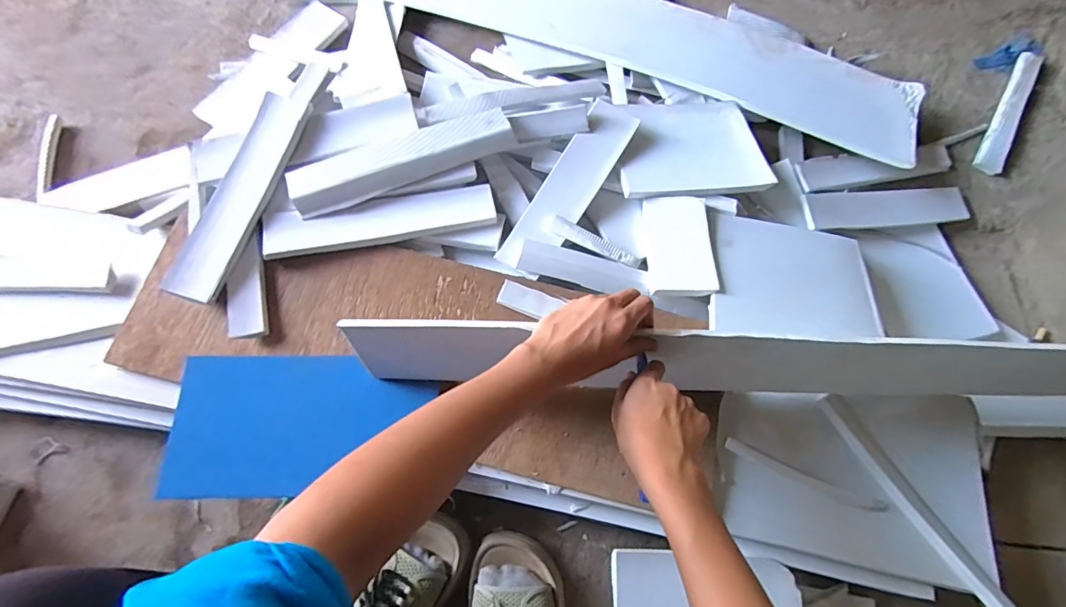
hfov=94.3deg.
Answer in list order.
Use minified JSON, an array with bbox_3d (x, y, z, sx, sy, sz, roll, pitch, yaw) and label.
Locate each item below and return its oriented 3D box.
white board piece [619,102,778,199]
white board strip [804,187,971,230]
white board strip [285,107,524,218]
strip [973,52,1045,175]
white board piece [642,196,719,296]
[{"bbox_3d":[0.220,-0.231,0.711,0.202,0.019,0.180,-4,61,-3],"label":"white board piece"},{"bbox_3d":[0.525,-0.141,0.732,0.278,0.008,0.057,-5,76,-11],"label":"white board strip"},{"bbox_3d":[-0.168,-0.188,0.649,0.288,0.023,0.067,-22,72,-9],"label":"white board strip"},{"bbox_3d":[0.807,-0.333,0.830,0.042,0.020,0.293,31,73,10],"label":"strip"},{"bbox_3d":[0.188,-0.079,0.636,0.081,0.019,0.144,2,70,0],"label":"white board piece"}]

